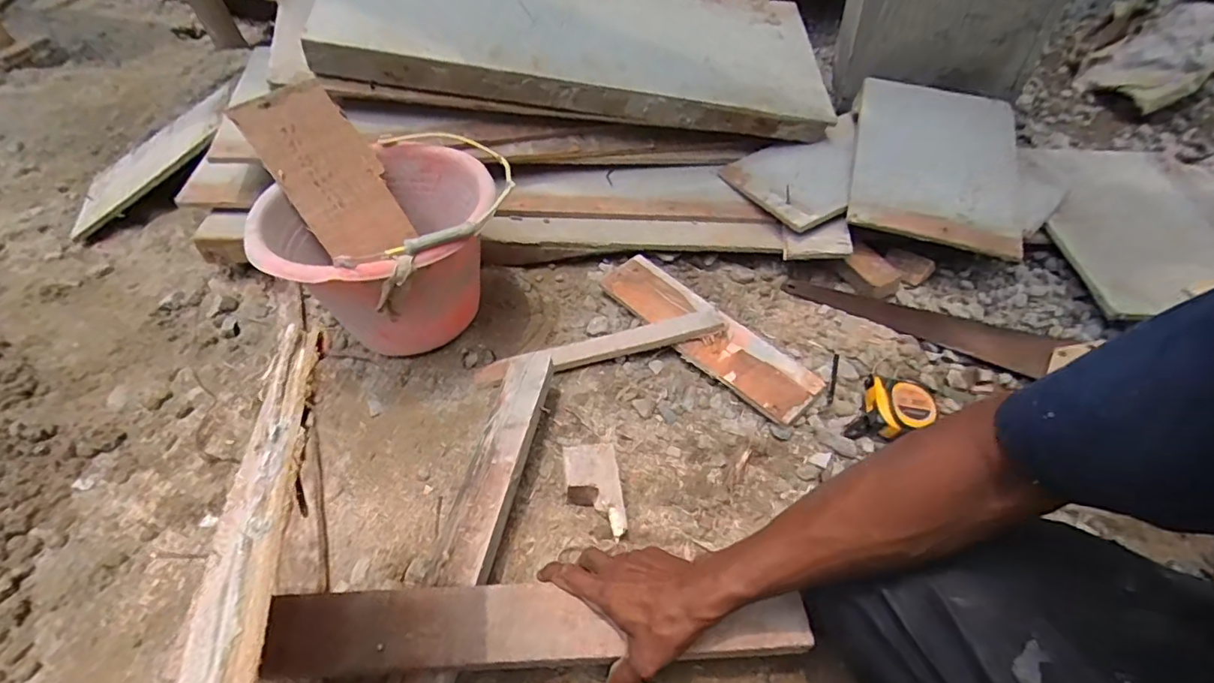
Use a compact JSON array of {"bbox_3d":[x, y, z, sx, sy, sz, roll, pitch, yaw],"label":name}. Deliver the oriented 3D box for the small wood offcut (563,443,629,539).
[{"bbox_3d":[-0.012,0.169,0.609,0.056,0.045,0.107,-10,52,-1],"label":"small wood offcut"}]

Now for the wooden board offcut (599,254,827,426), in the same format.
[{"bbox_3d":[0.138,-0.017,0.771,0.343,0.019,0.102,37,60,26],"label":"wooden board offcut"}]

